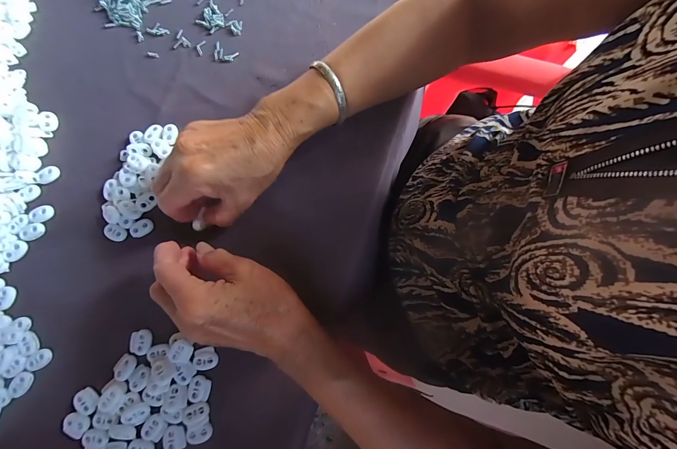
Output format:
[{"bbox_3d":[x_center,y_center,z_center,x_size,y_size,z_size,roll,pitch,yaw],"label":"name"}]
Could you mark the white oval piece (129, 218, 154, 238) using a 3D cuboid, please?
[{"bbox_3d":[-0.199,0.004,0.298,0.024,0.004,0.016,-29,80,-5],"label":"white oval piece"}]

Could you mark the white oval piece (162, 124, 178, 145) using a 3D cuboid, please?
[{"bbox_3d":[-0.181,-0.096,0.318,0.014,0.007,0.023,10,79,3],"label":"white oval piece"}]

